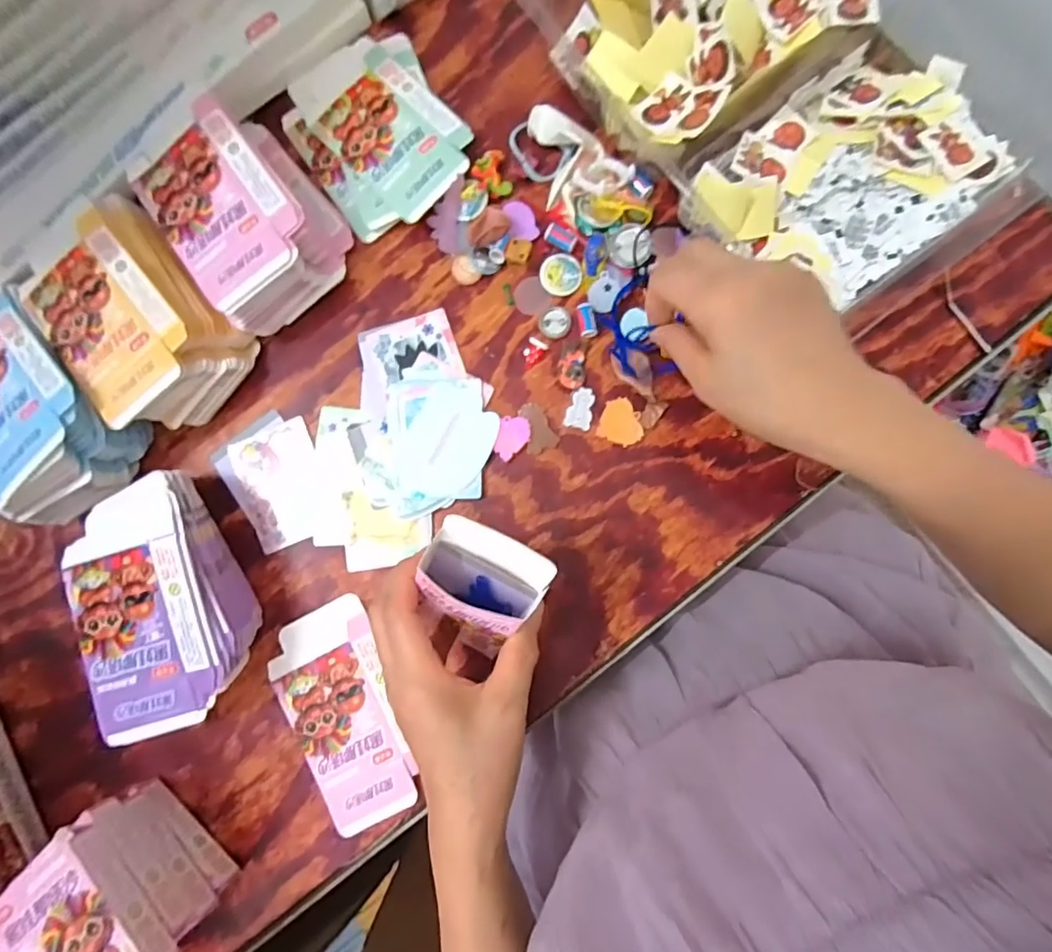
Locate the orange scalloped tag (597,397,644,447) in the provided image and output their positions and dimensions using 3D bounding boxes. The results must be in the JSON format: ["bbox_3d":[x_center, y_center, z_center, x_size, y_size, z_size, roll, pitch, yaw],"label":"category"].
[{"bbox_3d":[0.070,-0.039,0.392,0.031,0.004,0.031,20,93,5],"label":"orange scalloped tag"}]

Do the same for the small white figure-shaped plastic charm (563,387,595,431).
[{"bbox_3d":[0.039,-0.049,0.396,0.018,0.004,0.030,12,86,6],"label":"small white figure-shaped plastic charm"}]

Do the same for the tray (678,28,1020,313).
[{"bbox_3d":[0.218,-0.201,0.374,0.197,0.050,0.141,-37,83,1],"label":"tray"}]

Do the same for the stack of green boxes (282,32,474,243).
[{"bbox_3d":[-0.114,-0.263,0.422,0.113,0.015,0.149,-32,83,2],"label":"stack of green boxes"}]

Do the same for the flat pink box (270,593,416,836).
[{"bbox_3d":[-0.132,0.171,0.391,0.076,0.005,0.151,-21,84,3],"label":"flat pink box"}]

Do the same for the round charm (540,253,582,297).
[{"bbox_3d":[0.026,-0.148,0.402,0.029,0.005,0.029,0,85,5],"label":"round charm"}]

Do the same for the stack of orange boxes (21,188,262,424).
[{"bbox_3d":[-0.281,-0.112,0.401,0.107,0.060,0.153,-41,83,1],"label":"stack of orange boxes"}]

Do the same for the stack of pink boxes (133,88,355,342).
[{"bbox_3d":[-0.203,-0.191,0.400,0.102,0.062,0.143,-36,83,1],"label":"stack of pink boxes"}]

